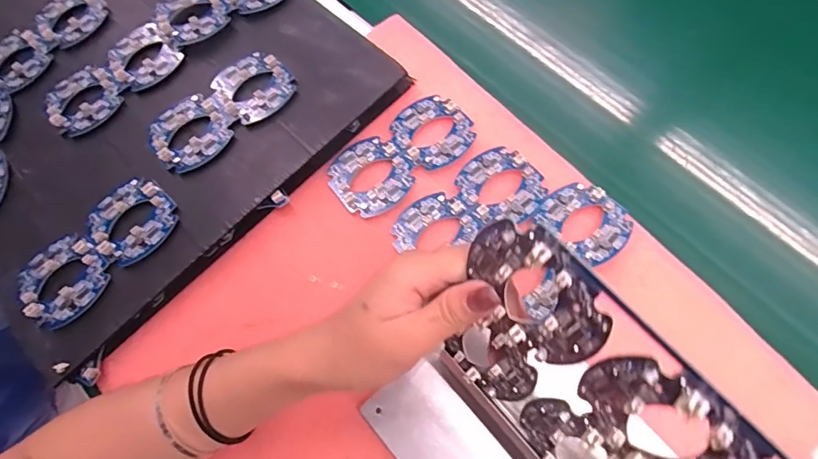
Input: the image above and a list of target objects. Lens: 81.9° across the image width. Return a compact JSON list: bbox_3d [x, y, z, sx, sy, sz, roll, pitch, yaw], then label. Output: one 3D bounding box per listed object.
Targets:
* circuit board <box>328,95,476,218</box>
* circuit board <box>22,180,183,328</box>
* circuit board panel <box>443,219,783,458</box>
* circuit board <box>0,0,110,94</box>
[{"bbox_3d":[-0.007,-0.064,0.399,0.127,0.004,0.065,-37,73,-8],"label":"circuit board"},{"bbox_3d":[-0.239,0.014,0.362,0.061,0.010,0.125,40,78,17],"label":"circuit board"},{"bbox_3d":[0.089,0.096,0.206,0.011,0.133,0.198,-35,71,-29],"label":"circuit board panel"},{"bbox_3d":[-0.347,-0.183,0.445,0.060,0.009,0.126,35,76,15],"label":"circuit board"}]

